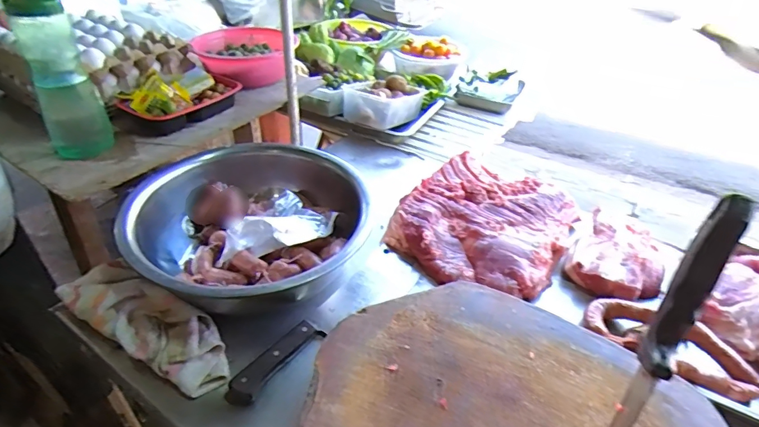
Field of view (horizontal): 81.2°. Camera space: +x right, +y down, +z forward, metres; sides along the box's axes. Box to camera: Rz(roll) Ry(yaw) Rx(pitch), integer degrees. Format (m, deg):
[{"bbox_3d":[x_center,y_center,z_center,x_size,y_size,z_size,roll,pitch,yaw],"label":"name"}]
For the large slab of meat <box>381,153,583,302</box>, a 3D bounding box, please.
[{"bbox_3d":[0.196,0.018,0.838,0.290,0.060,0.306,24,43,25],"label":"large slab of meat"}]

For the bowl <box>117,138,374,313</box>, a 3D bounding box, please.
[{"bbox_3d":[-0.219,0.002,0.737,0.368,0.124,0.366,1,38,-1],"label":"bowl"}]

